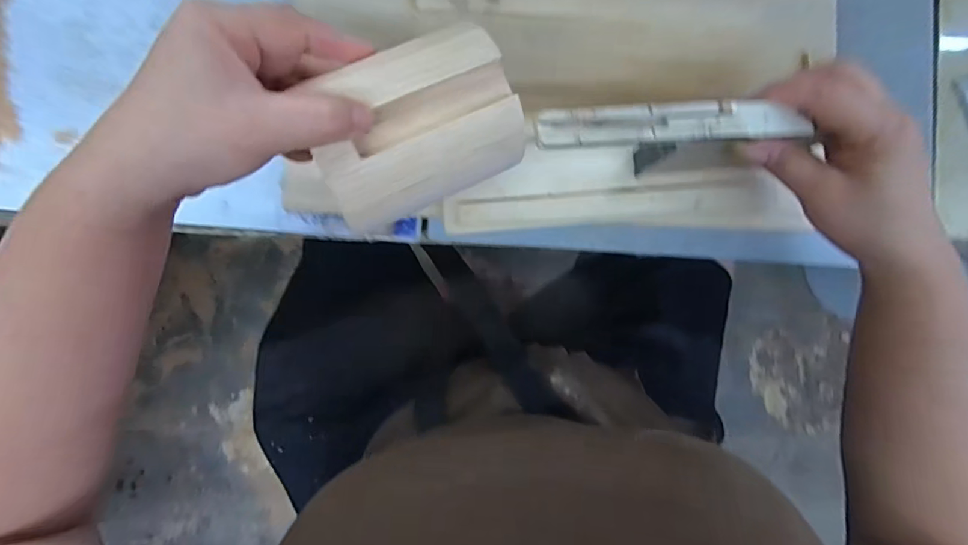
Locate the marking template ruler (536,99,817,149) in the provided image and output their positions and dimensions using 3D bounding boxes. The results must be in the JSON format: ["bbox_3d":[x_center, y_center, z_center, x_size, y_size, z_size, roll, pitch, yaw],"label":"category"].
[{"bbox_3d":[0.099,-0.078,0.249,0.143,0.006,0.021,-3,86,-4],"label":"marking template ruler"}]

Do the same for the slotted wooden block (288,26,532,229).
[{"bbox_3d":[-0.032,-0.072,0.230,0.096,0.031,0.072,-23,88,-5],"label":"slotted wooden block"}]

